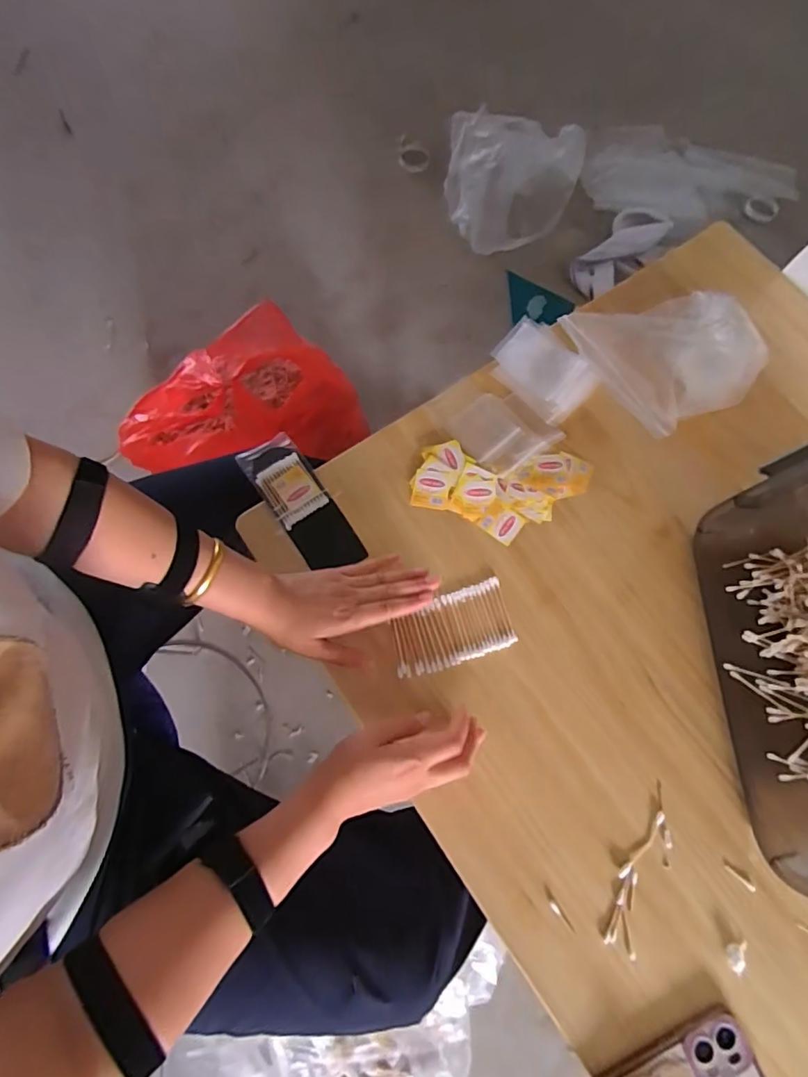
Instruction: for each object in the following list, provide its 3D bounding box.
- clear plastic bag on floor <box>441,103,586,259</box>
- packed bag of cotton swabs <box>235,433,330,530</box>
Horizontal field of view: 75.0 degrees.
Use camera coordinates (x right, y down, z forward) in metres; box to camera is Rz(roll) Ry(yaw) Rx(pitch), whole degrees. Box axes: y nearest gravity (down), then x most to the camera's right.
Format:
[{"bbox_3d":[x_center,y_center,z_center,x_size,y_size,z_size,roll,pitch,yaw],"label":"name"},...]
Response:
[{"bbox_3d":[0.248,-0.839,1.266,0.305,0.211,0.217,8,75,-1],"label":"clear plastic bag on floor"},{"bbox_3d":[-0.137,-0.066,0.601,0.063,0.011,0.103,-36,79,-7],"label":"packed bag of cotton swabs"}]

